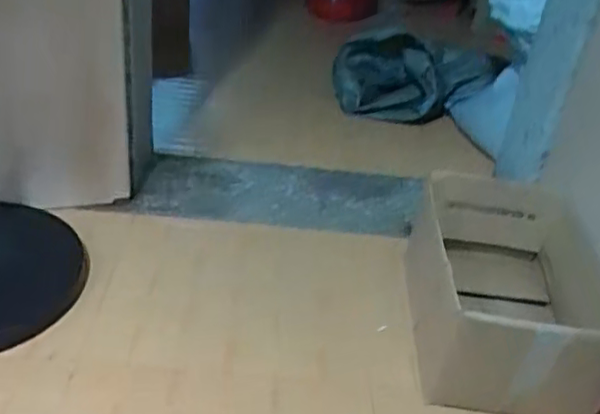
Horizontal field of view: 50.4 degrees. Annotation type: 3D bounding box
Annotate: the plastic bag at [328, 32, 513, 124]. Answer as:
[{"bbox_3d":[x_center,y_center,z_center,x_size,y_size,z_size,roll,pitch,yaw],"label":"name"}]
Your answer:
[{"bbox_3d":[0.342,-0.365,1.933,0.468,0.279,0.116,1,34,-9],"label":"plastic bag"}]

